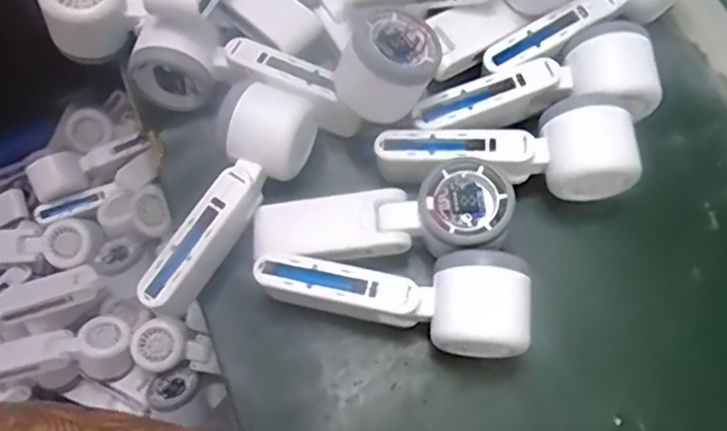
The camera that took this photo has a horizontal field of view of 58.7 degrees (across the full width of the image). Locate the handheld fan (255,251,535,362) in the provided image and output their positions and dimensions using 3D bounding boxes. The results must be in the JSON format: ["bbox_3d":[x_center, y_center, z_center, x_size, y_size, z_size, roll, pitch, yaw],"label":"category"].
[{"bbox_3d":[0.018,0.052,0.394,0.160,0.051,0.054,4,68,4],"label":"handheld fan"}]

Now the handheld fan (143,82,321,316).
[{"bbox_3d":[-0.095,-0.015,0.428,0.053,0.050,0.162,30,72,14],"label":"handheld fan"}]

